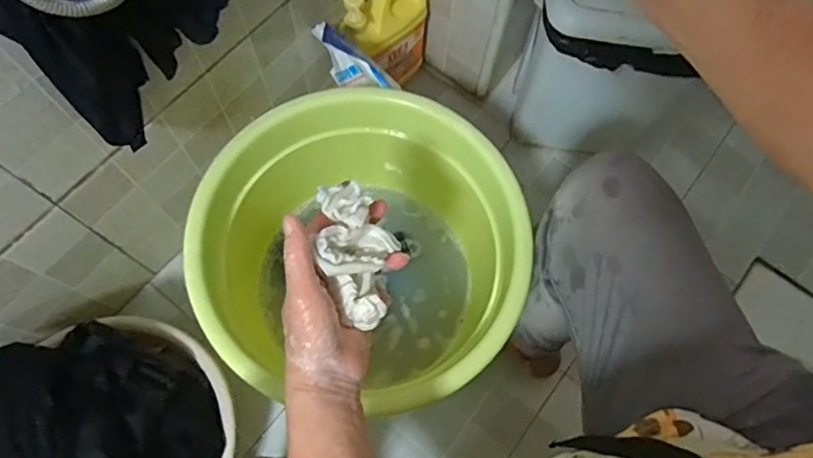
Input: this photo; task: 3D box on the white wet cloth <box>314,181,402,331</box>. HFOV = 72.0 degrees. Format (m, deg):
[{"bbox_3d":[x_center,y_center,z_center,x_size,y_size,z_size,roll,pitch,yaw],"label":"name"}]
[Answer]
[{"bbox_3d":[-0.035,0.019,0.424,0.055,0.039,0.101,-5,68,-4],"label":"white wet cloth"}]

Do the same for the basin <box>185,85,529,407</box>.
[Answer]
[{"bbox_3d":[-0.053,0.032,0.677,0.356,0.227,0.364,29,72,9],"label":"basin"}]

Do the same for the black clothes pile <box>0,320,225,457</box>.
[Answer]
[{"bbox_3d":[-0.373,0.241,0.625,0.274,0.160,0.246,-40,76,-15],"label":"black clothes pile"}]

